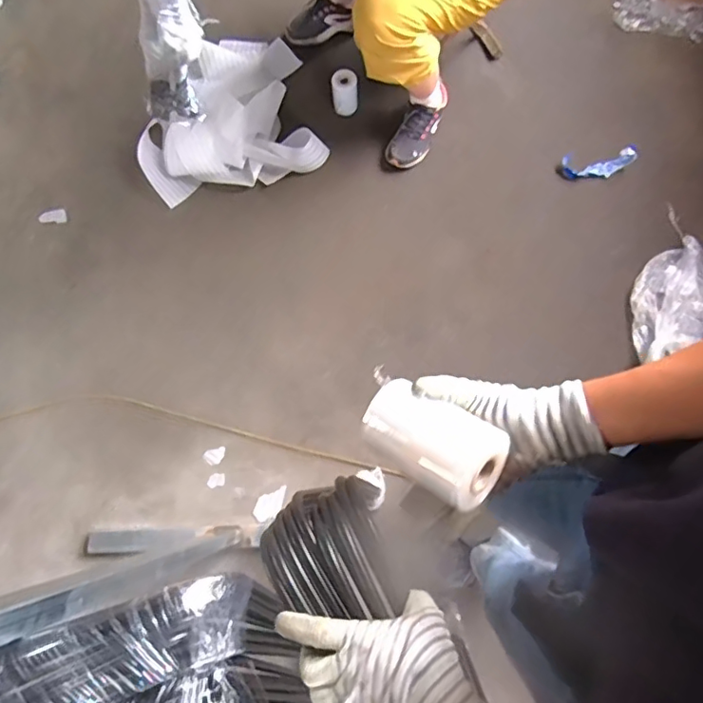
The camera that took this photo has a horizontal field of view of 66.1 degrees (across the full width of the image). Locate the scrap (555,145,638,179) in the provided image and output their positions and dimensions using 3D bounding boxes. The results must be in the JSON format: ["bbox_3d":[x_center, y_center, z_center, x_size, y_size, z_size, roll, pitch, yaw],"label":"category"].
[{"bbox_3d":[0.676,-0.515,1.481,0.176,0.087,0.050,-8,76,-1],"label":"scrap"}]

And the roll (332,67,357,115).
[{"bbox_3d":[-0.020,-0.732,1.525,0.070,0.109,0.075,0,76,1],"label":"roll"}]

